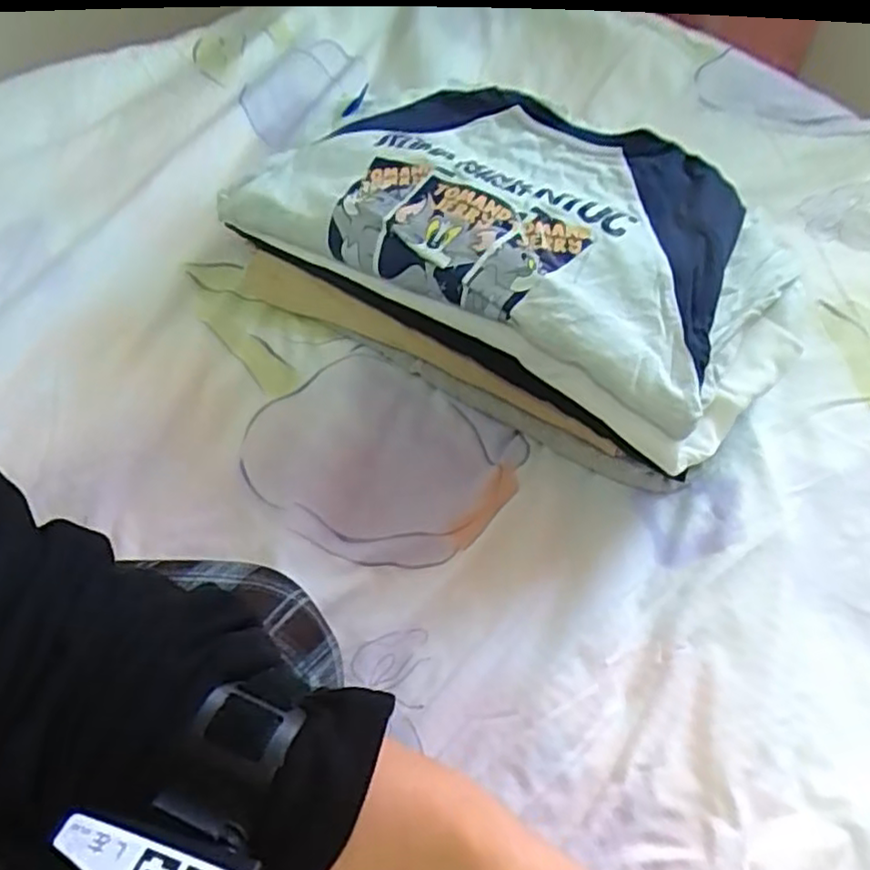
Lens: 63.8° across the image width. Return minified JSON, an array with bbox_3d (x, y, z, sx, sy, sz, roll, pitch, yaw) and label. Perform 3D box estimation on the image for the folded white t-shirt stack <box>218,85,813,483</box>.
[{"bbox_3d":[0.065,-0.139,0.539,0.402,0.166,0.250,24,58,12],"label":"folded white t-shirt stack"}]

